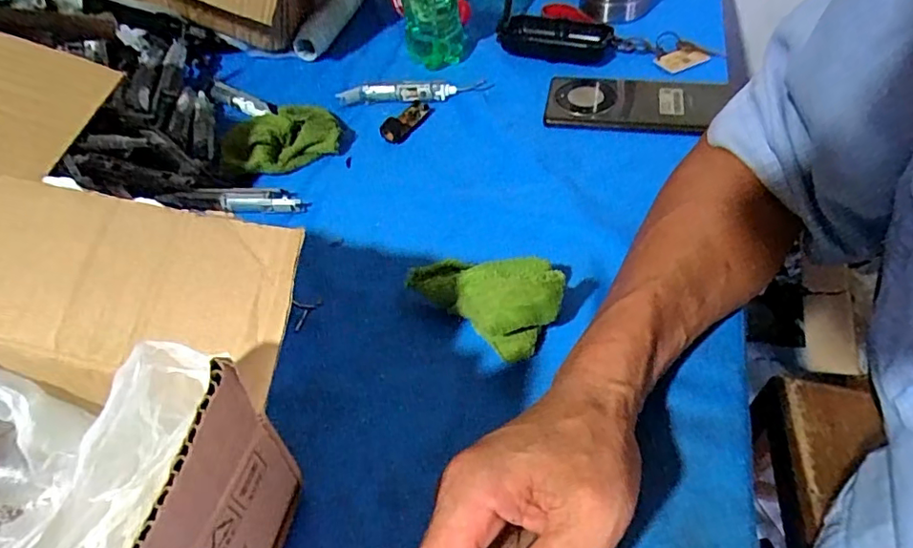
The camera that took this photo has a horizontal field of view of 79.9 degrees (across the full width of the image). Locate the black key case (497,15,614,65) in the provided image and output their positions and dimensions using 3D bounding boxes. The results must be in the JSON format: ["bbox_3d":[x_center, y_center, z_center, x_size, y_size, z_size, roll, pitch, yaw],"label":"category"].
[{"bbox_3d":[0.107,-0.254,0.577,0.117,0.022,0.058,13,53,17],"label":"black key case"}]

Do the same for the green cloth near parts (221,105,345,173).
[{"bbox_3d":[-0.161,-0.124,0.498,0.101,0.032,0.057,-23,52,-12],"label":"green cloth near parts"}]

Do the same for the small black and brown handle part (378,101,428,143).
[{"bbox_3d":[-0.048,-0.148,0.515,0.021,0.015,0.063,21,56,22],"label":"small black and brown handle part"}]

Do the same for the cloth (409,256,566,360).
[{"bbox_3d":[0.020,0.007,0.354,0.096,0.051,0.057,34,61,29],"label":"cloth"}]

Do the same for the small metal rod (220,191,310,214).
[{"bbox_3d":[-0.162,-0.061,0.455,0.073,0.013,0.015,0,51,7],"label":"small metal rod"}]

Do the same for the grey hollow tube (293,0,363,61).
[{"bbox_3d":[-0.150,-0.303,0.643,0.027,0.033,0.126,12,53,16],"label":"grey hollow tube"}]

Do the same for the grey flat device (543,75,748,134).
[{"bbox_3d":[0.162,-0.157,0.499,0.154,0.011,0.075,9,52,13],"label":"grey flat device"}]

